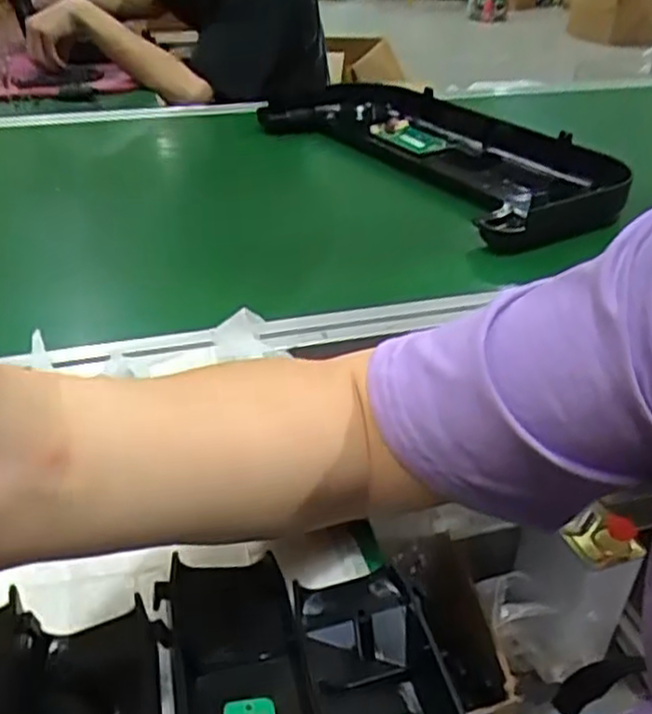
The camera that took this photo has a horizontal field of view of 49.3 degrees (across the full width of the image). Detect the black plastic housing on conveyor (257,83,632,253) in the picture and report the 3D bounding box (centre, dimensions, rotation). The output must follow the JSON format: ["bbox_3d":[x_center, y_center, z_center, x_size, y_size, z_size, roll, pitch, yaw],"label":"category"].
[{"bbox_3d":[0.126,-0.230,0.808,0.202,0.073,0.452,-21,39,-29],"label":"black plastic housing on conveyor"}]

